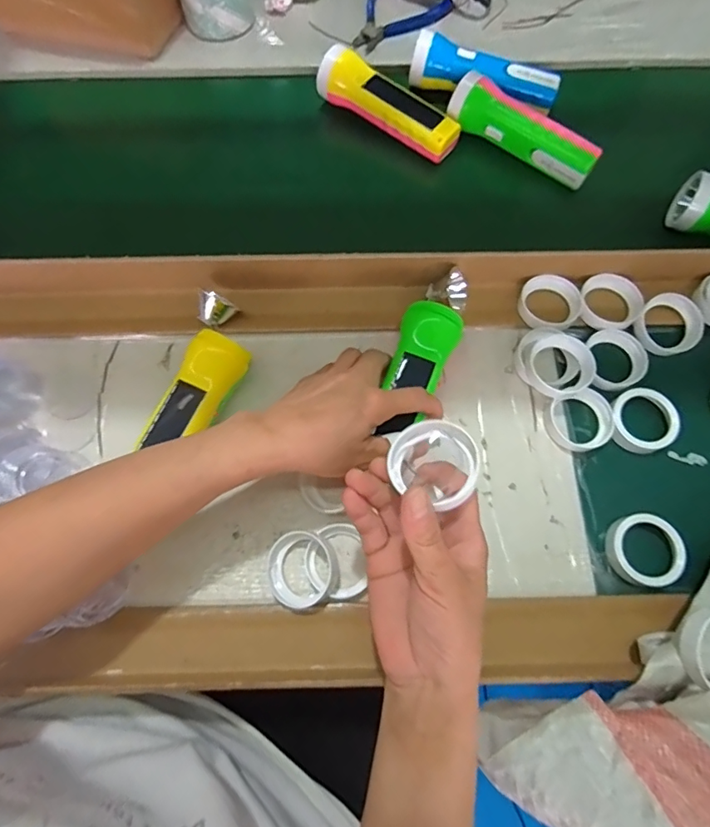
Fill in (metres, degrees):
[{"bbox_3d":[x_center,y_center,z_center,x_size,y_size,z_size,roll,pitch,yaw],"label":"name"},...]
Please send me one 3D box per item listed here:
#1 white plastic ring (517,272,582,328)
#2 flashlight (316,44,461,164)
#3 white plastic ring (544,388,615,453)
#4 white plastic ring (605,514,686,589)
[{"bbox_3d":[0.175,-0.100,0.445,0.048,0.019,0.050,0,69,1],"label":"white plastic ring"},{"bbox_3d":[0.035,-0.331,0.530,0.160,0.053,0.044,36,73,13],"label":"flashlight"},{"bbox_3d":[0.192,0.007,0.417,0.056,0.013,0.048,-22,70,-8],"label":"white plastic ring"},{"bbox_3d":[0.224,0.105,0.379,0.051,0.018,0.053,0,69,1],"label":"white plastic ring"}]

